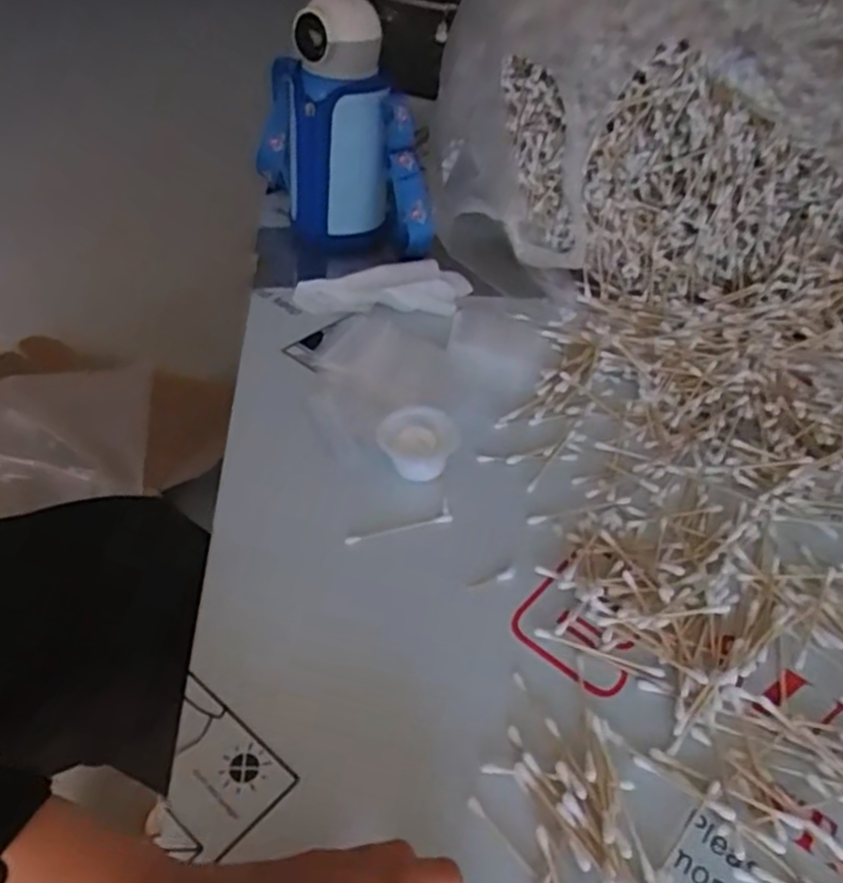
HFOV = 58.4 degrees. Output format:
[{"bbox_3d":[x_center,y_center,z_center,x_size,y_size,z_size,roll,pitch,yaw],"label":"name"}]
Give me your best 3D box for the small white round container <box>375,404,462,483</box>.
[{"bbox_3d":[-0.003,0.000,0.517,0.054,0.025,0.050,2,44,-2],"label":"small white round container"}]

